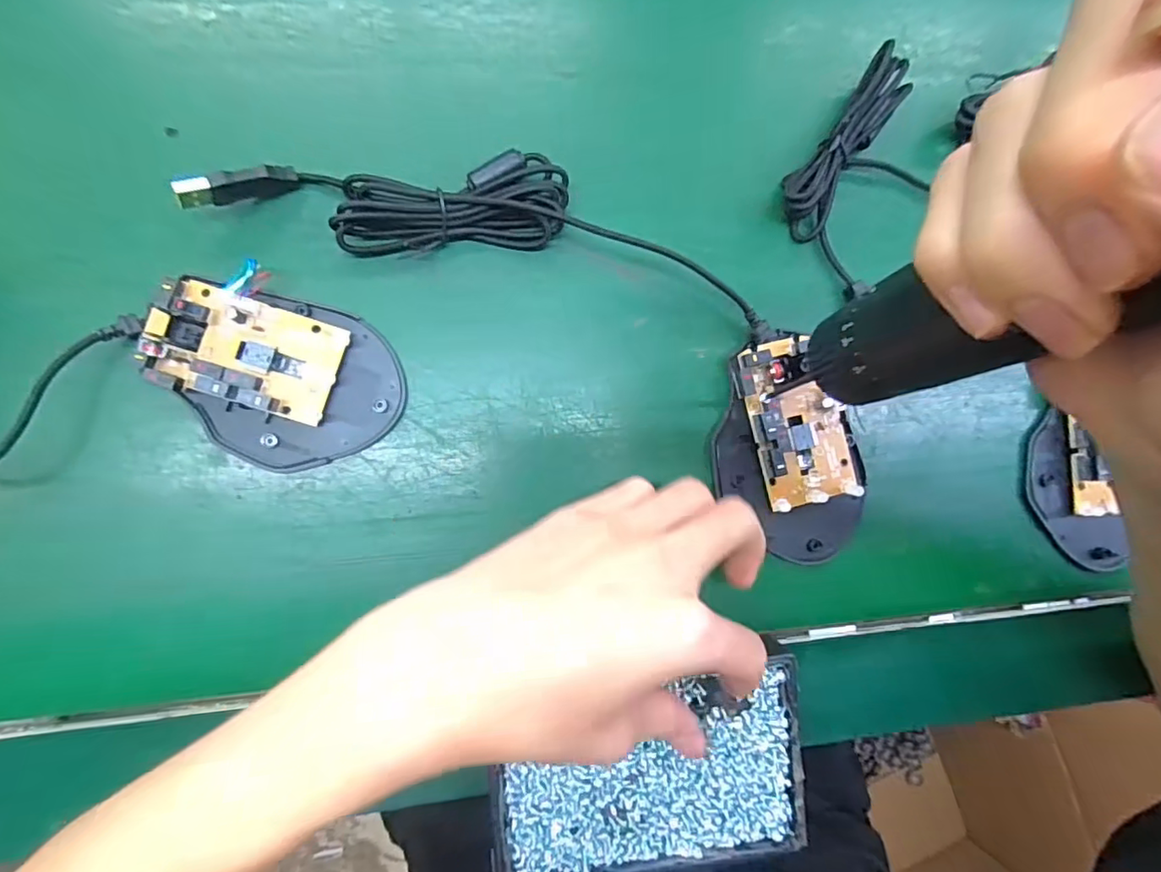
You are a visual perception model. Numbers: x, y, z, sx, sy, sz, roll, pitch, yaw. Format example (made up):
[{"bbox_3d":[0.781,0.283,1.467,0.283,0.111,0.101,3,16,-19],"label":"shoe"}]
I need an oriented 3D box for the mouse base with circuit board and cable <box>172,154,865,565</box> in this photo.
[{"bbox_3d":[0.005,-0.058,0.255,0.317,0.018,0.102,32,82,-4],"label":"mouse base with circuit board and cable"}]

